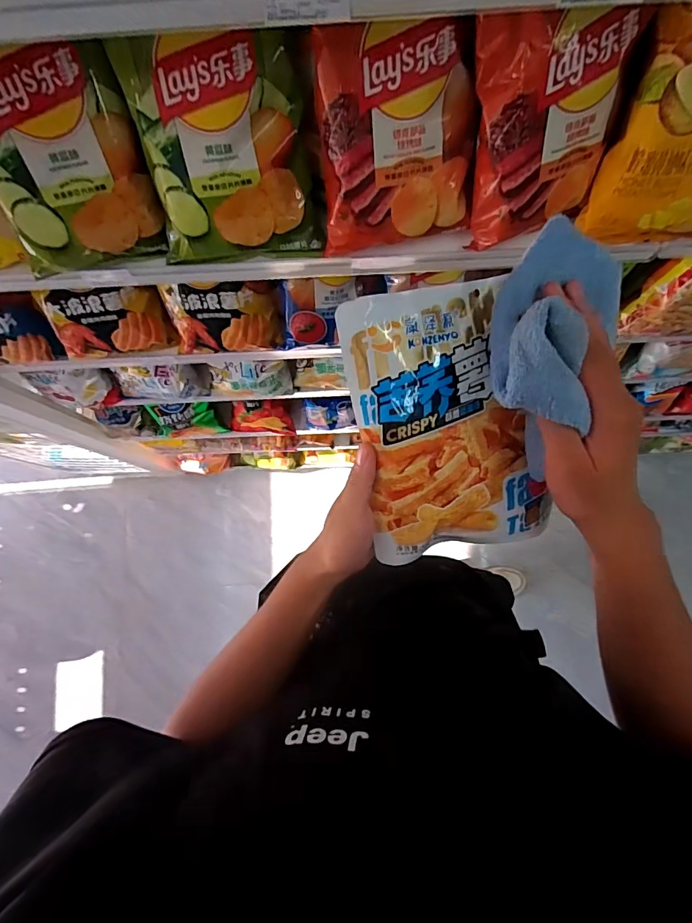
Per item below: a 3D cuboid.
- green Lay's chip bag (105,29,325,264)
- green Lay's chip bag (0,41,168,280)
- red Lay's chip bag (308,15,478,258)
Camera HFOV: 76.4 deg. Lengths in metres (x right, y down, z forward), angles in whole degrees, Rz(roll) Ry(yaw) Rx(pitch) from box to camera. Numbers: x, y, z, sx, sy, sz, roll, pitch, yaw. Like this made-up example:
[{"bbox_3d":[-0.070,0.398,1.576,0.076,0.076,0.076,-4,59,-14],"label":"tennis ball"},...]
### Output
[{"bbox_3d":[-0.105,-0.272,0.403,0.148,0.158,0.050,-10,45,-5],"label":"green Lay's chip bag"},{"bbox_3d":[-0.253,-0.264,0.398,0.136,0.164,0.052,-19,48,-12],"label":"green Lay's chip bag"},{"bbox_3d":[0.044,-0.284,0.404,0.135,0.159,0.055,-7,48,-5],"label":"red Lay's chip bag"}]

